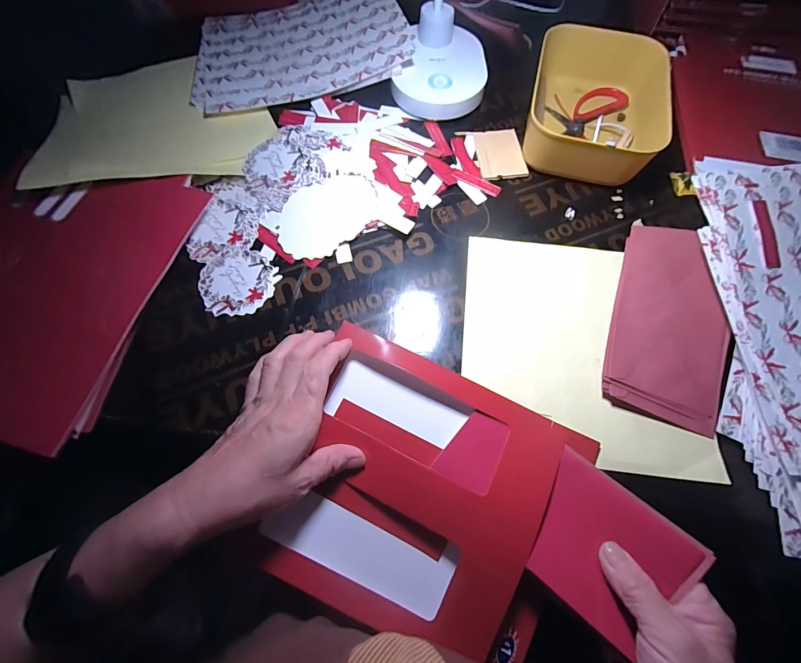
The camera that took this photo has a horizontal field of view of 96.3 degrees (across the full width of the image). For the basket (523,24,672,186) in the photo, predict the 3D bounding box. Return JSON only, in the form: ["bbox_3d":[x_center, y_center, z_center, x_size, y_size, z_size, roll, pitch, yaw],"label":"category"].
[{"bbox_3d":[0.216,-0.251,0.404,0.135,0.057,0.190,15,68,5],"label":"basket"}]

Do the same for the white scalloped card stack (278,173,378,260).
[{"bbox_3d":[-0.077,-0.123,0.373,0.110,0.011,0.079,-40,73,-15],"label":"white scalloped card stack"}]

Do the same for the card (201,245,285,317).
[{"bbox_3d":[-0.161,-0.049,0.350,0.073,0.004,0.071,0,68,-1],"label":"card"}]

